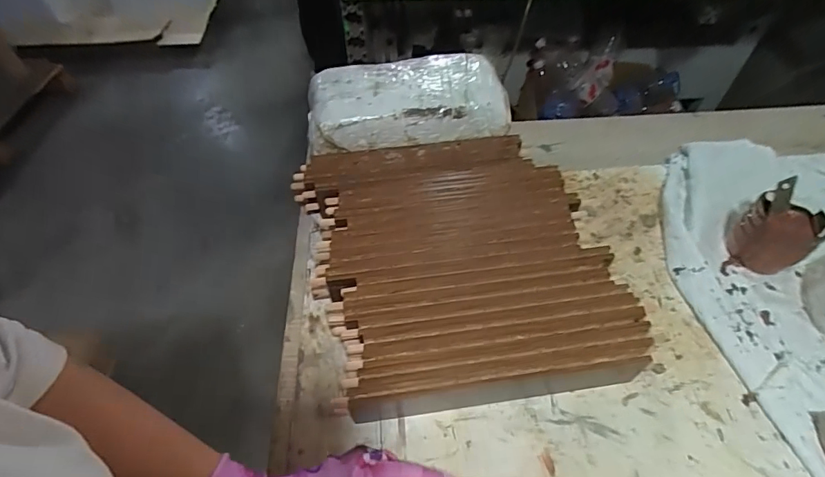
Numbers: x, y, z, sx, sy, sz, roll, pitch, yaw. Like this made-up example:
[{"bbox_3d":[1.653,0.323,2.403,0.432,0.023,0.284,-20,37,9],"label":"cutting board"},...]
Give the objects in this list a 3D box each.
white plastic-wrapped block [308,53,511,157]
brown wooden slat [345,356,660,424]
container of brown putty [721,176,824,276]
[{"bbox_3d":[-0.008,-0.167,0.558,0.241,0.068,0.110,-8,53,-3],"label":"white plastic-wrapped block"},{"bbox_3d":[0.077,0.130,0.389,0.265,0.048,0.017,-7,53,-3],"label":"brown wooden slat"},{"bbox_3d":[0.375,-0.003,0.466,0.087,0.069,0.075,-34,59,-21],"label":"container of brown putty"}]

